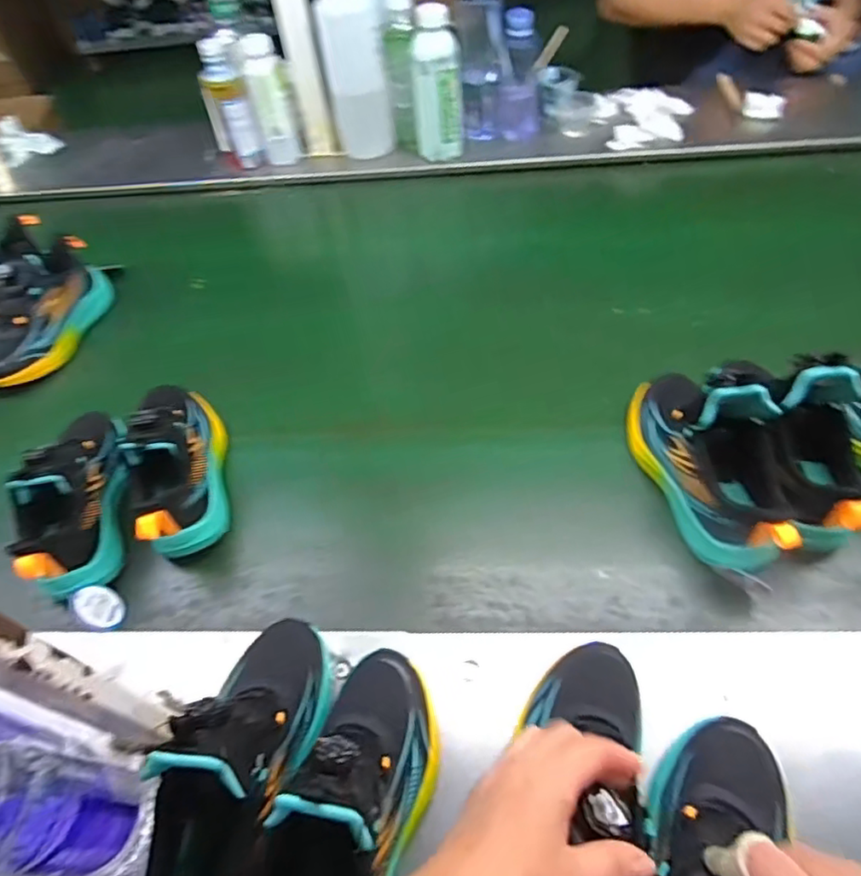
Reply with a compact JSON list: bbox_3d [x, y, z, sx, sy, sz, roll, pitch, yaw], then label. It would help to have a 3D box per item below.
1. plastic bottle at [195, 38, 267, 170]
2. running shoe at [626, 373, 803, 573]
[{"bbox_3d":[-0.325,-0.532,0.959,0.064,0.171,0.059,-26,54,-14],"label":"plastic bottle"},{"bbox_3d":[0.260,0.005,0.551,0.081,0.117,0.228,-17,53,-7],"label":"running shoe"}]

